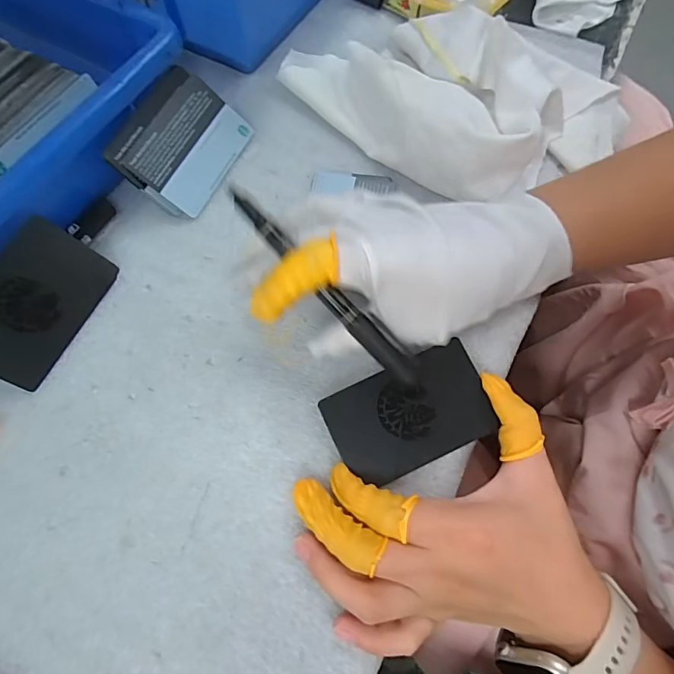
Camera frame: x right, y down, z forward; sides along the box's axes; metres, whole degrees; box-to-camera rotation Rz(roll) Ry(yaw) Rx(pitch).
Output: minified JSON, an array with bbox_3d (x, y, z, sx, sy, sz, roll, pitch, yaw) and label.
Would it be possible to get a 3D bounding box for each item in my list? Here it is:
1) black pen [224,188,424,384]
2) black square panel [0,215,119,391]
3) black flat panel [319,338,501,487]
[{"bbox_3d":[-0.002,-0.021,0.221,0.130,0.009,0.015,44,74,-13],"label":"black pen"},{"bbox_3d":[-0.175,-0.020,0.257,0.054,0.004,0.089,37,70,-33],"label":"black square panel"},{"bbox_3d":[0.038,0.041,0.238,0.083,0.004,0.053,-25,78,-2],"label":"black flat panel"}]

